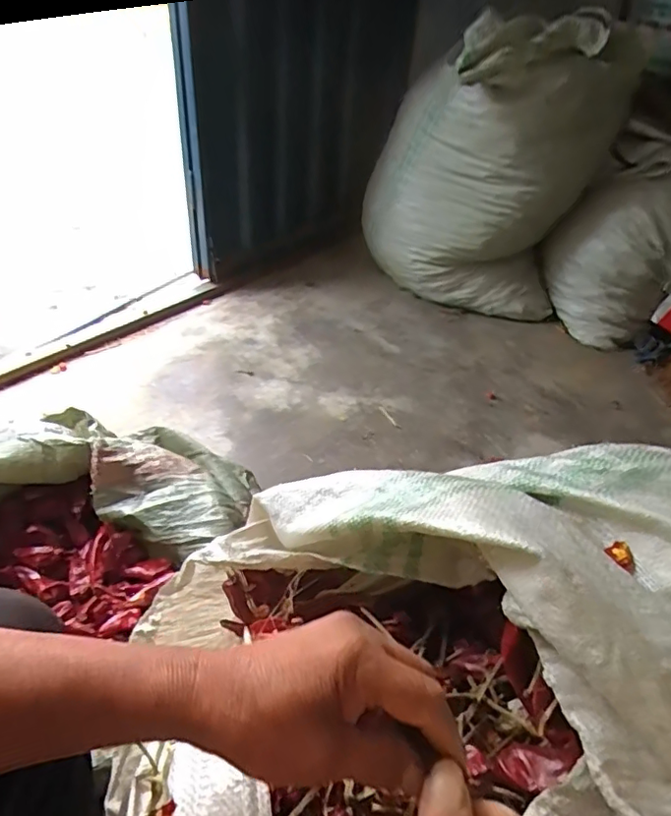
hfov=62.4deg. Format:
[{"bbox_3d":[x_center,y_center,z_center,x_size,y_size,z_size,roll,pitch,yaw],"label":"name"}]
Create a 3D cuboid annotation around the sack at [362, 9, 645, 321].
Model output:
[{"bbox_3d":[0.431,-0.700,1.624,0.641,0.716,0.450,4,39,-1],"label":"sack"}]

